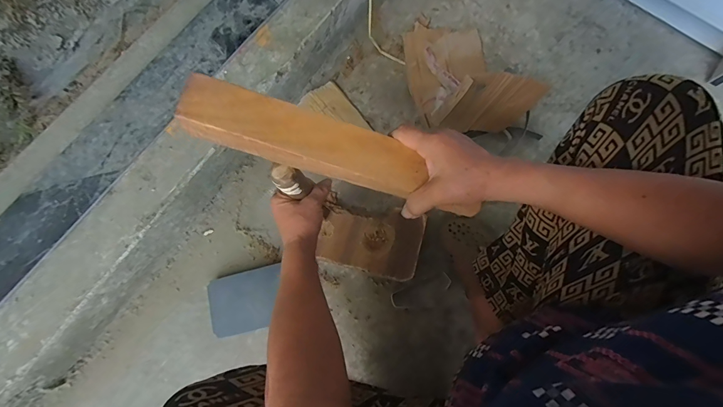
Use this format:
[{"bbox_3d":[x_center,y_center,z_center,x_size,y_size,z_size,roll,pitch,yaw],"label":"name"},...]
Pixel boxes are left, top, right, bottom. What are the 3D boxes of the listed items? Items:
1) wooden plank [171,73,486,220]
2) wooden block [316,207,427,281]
[{"bbox_3d":[-0.027,-0.056,0.366,0.301,0.027,0.062,18,78,-6],"label":"wooden plank"},{"bbox_3d":[0.019,0.062,0.629,0.174,0.024,0.115,14,78,3],"label":"wooden block"}]

